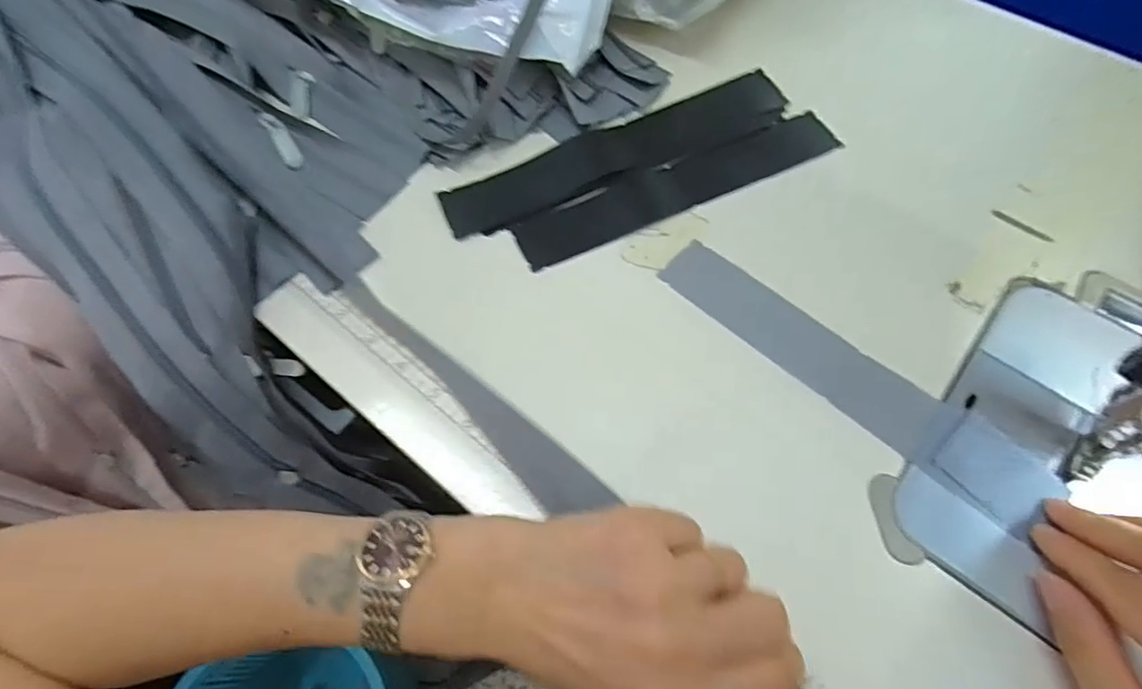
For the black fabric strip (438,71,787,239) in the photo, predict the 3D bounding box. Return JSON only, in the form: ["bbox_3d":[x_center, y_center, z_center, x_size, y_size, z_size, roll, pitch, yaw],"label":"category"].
[{"bbox_3d":[0.033,-0.127,0.377,0.240,0.005,0.044,-24,66,-10],"label":"black fabric strip"}]

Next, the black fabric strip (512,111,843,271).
[{"bbox_3d":[0.070,-0.103,0.367,0.219,0.005,0.041,-24,66,-10],"label":"black fabric strip"}]

